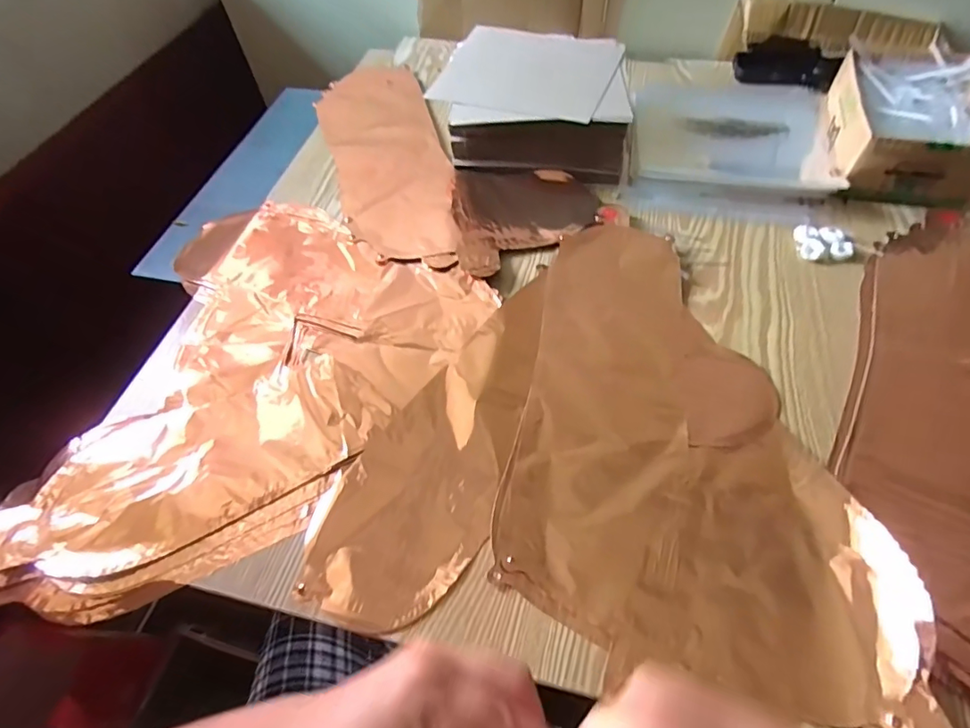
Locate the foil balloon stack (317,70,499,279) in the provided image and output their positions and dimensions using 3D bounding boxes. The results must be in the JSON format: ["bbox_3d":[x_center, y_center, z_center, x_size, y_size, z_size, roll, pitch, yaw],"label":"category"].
[{"bbox_3d":[-0.117,-0.256,0.634,0.140,0.012,0.458,-15,56,-8],"label":"foil balloon stack"}]

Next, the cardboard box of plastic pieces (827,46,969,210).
[{"bbox_3d":[0.460,-0.260,0.556,0.140,0.071,0.192,13,57,12],"label":"cardboard box of plastic pieces"}]

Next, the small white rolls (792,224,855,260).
[{"bbox_3d":[0.337,-0.122,0.511,0.047,0.008,0.045,4,55,6],"label":"small white rolls"}]

